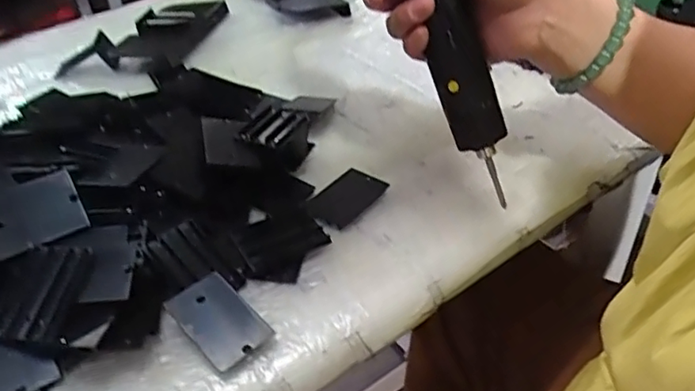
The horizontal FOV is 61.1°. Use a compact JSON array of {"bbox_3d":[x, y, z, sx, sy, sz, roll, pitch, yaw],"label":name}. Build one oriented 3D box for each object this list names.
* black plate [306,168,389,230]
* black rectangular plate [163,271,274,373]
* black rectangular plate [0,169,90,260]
[{"bbox_3d":[-0.002,0.001,0.416,0.034,0.006,0.058,24,47,30],"label":"black plate"},{"bbox_3d":[-0.072,0.068,0.327,0.034,0.007,0.054,-41,66,-21],"label":"black rectangular plate"},{"bbox_3d":[-0.183,0.010,0.340,0.055,0.010,0.042,-20,75,-8],"label":"black rectangular plate"}]

